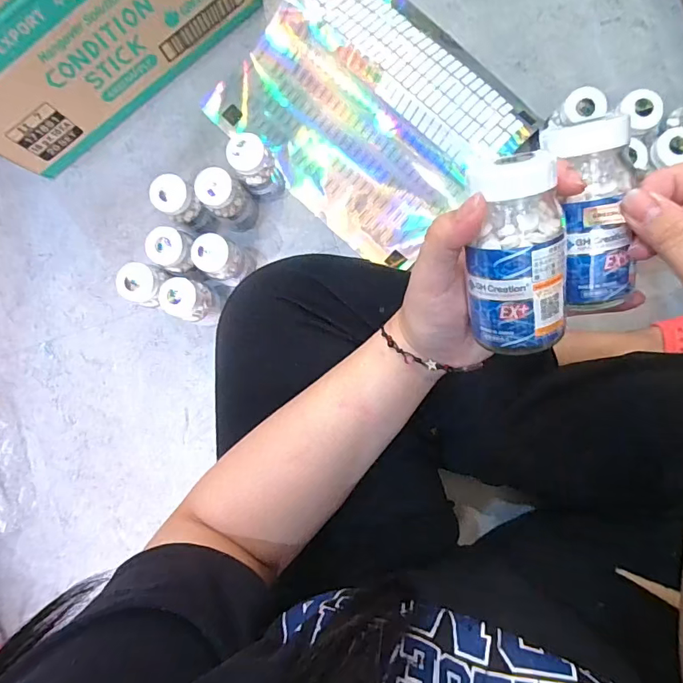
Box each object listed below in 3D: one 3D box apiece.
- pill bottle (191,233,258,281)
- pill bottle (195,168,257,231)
[{"bbox_3d":[-0.136,-0.097,0.546,0.048,0.097,0.049,0,88,4],"label":"pill bottle"},{"bbox_3d":[-0.132,-0.166,0.541,0.046,0.102,0.043,0,88,4],"label":"pill bottle"}]

